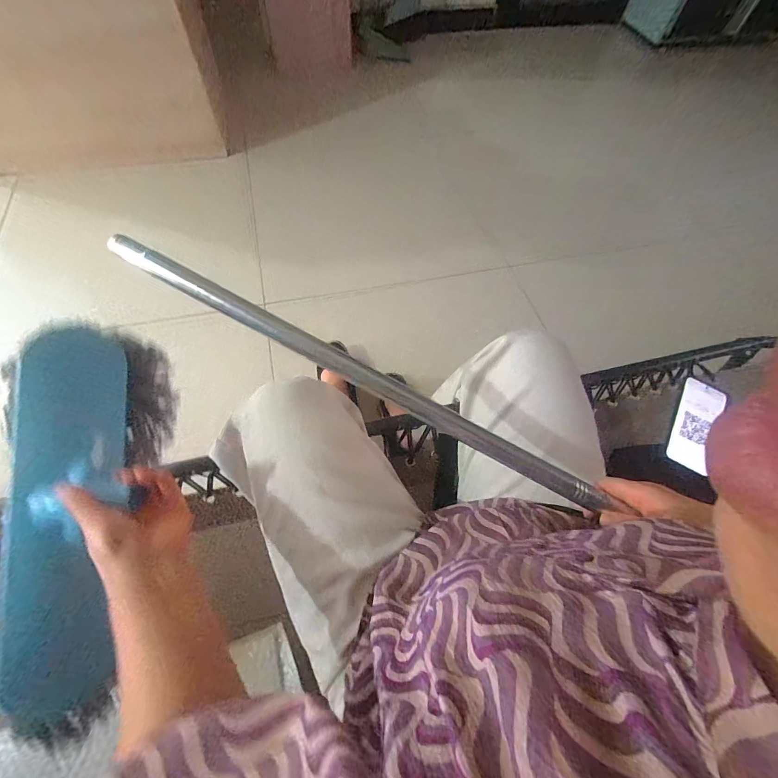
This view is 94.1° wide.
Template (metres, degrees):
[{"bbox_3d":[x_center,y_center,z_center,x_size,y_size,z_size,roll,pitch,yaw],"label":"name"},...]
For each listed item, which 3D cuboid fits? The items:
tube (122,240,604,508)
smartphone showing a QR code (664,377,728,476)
[{"bbox_3d":[-0.032,-0.015,0.376,0.559,0.018,0.024,28,64,0],"label":"tube"},{"bbox_3d":[0.494,0.056,0.583,0.058,0.009,0.153,23,73,21],"label":"smartphone showing a QR code"}]

